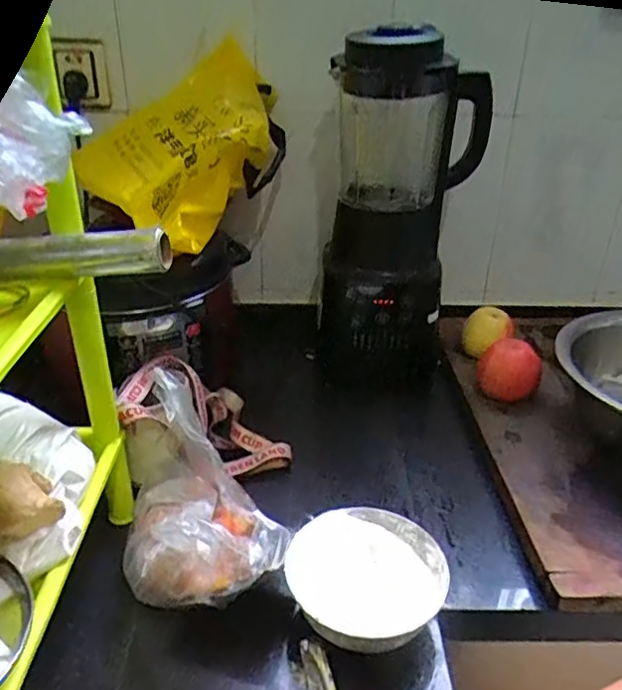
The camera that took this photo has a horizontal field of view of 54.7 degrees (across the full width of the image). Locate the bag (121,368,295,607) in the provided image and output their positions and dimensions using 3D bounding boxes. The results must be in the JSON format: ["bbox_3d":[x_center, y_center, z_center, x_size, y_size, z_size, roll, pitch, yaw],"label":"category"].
[{"bbox_3d":[-0.114,0.147,0.598,0.143,0.150,0.235,-8,31,-16],"label":"bag"}]

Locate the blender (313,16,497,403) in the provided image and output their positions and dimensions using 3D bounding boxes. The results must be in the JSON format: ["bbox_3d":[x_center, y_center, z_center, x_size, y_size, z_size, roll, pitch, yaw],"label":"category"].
[{"bbox_3d":[0.128,-0.183,0.883,0.181,0.462,0.179,14,32,22],"label":"blender"}]

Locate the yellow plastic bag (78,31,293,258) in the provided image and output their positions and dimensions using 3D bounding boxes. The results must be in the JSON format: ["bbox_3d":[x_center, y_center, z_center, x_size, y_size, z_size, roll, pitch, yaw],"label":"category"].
[{"bbox_3d":[-0.173,-0.288,0.826,0.212,0.187,0.337,14,32,22],"label":"yellow plastic bag"}]

